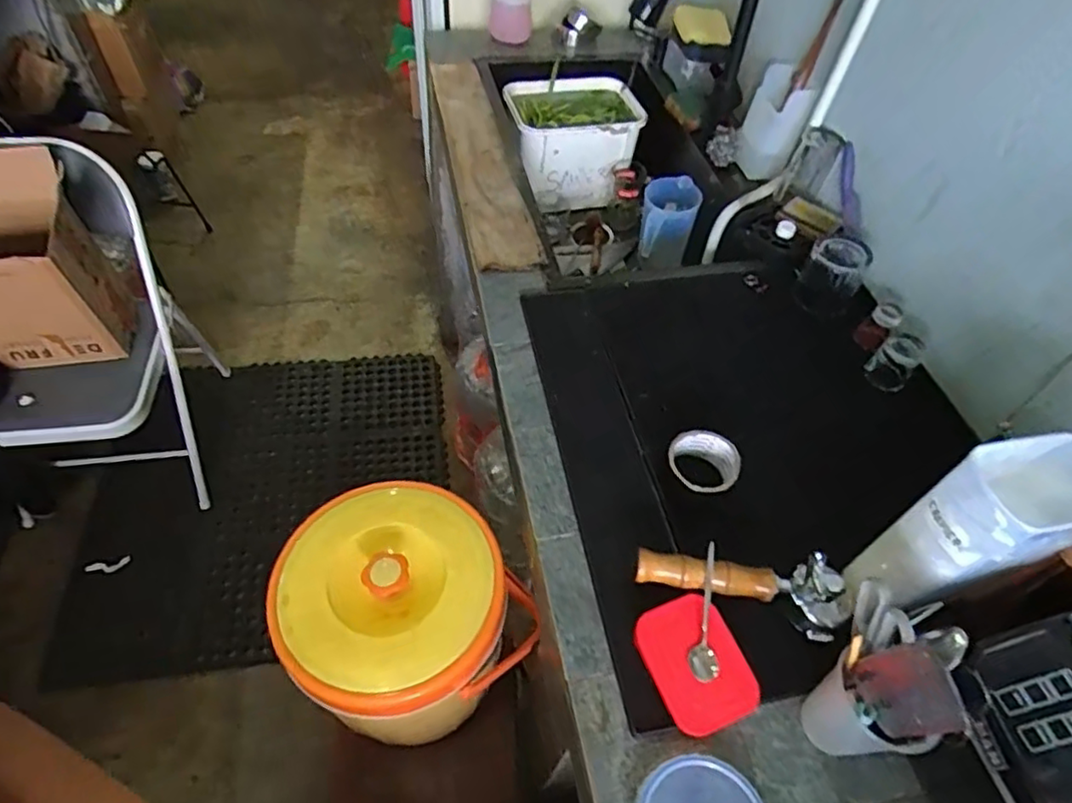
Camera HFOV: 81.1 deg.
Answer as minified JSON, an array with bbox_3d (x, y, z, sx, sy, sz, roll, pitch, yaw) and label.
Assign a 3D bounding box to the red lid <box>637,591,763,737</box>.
[{"bbox_3d":[0.155,0.251,0.605,0.090,0.007,0.115,-21,65,-13],"label":"red lid"}]

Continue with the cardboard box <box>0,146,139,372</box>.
[{"bbox_3d":[-1.095,-0.267,1.303,0.326,0.380,0.280,-8,54,-12],"label":"cardboard box"}]

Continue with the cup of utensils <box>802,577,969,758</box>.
[{"bbox_3d":[0.290,0.244,0.538,0.084,0.189,0.101,7,52,-1],"label":"cup of utensils"}]

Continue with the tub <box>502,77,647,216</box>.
[{"bbox_3d":[0.075,-0.567,1.378,0.287,0.192,0.214,-1,53,-6],"label":"tub"}]

